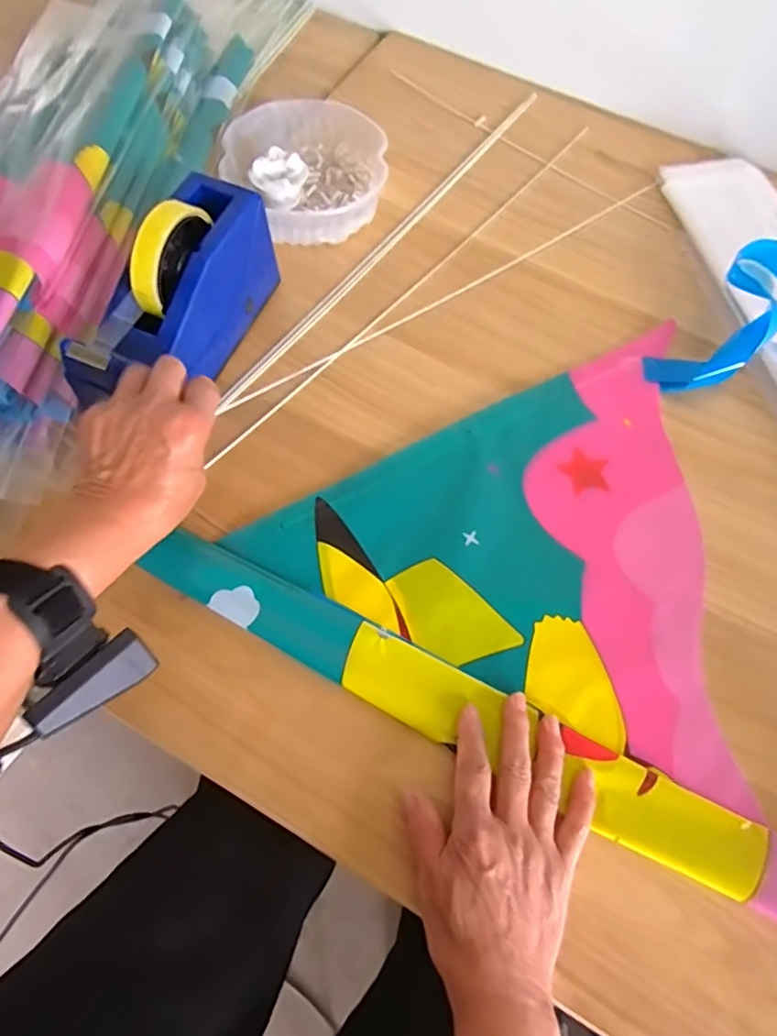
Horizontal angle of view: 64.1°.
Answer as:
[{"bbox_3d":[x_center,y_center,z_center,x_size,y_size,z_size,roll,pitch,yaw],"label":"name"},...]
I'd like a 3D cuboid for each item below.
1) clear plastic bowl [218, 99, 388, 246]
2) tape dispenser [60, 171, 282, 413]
[{"bbox_3d":[-0.080,-0.338,0.602,0.151,0.043,0.158,-2,66,-3],"label":"clear plastic bowl"},{"bbox_3d":[-0.165,-0.169,0.479,0.062,0.117,0.199,22,67,8],"label":"tape dispenser"}]

